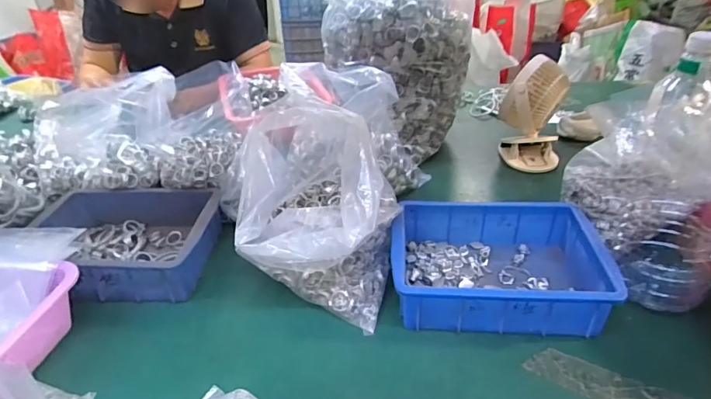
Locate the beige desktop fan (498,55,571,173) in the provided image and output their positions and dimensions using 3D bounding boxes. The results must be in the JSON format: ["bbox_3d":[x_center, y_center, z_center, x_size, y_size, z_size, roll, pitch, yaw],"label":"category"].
[{"bbox_3d":[0.328,-0.152,0.797,0.119,0.180,0.082,14,37,22],"label":"beige desktop fan"}]

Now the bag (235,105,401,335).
[{"bbox_3d":[-0.043,-0.005,0.557,0.186,0.204,0.240,3,34,7],"label":"bag"}]

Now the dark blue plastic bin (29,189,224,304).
[{"bbox_3d":[-0.327,0.051,0.621,0.252,0.072,0.192,2,34,6],"label":"dark blue plastic bin"}]

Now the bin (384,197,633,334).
[{"bbox_3d":[0.169,0.075,0.549,0.243,0.084,0.187,1,34,5],"label":"bin"}]

